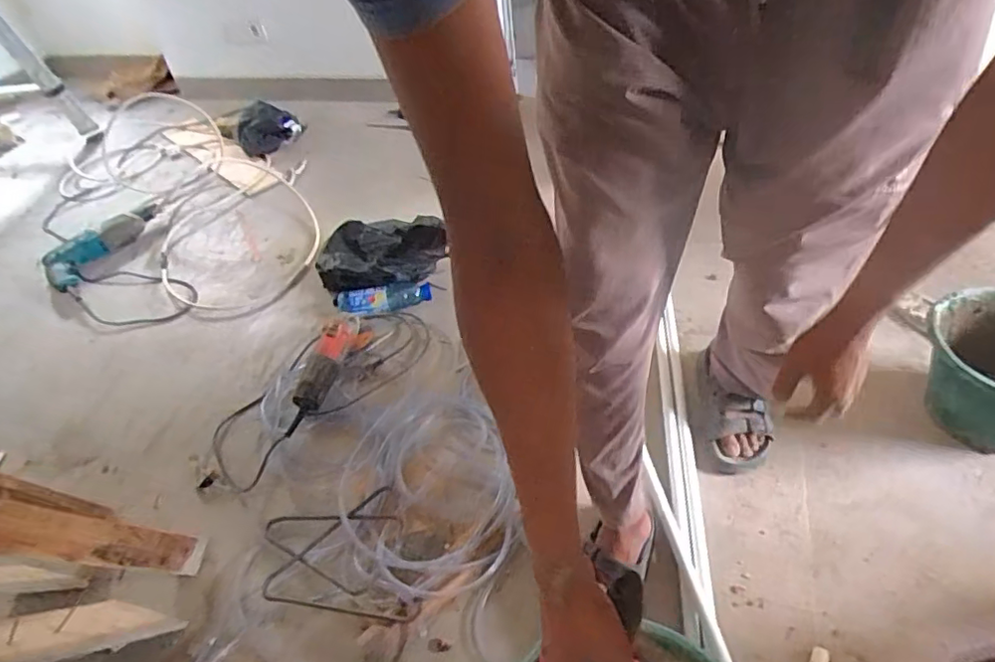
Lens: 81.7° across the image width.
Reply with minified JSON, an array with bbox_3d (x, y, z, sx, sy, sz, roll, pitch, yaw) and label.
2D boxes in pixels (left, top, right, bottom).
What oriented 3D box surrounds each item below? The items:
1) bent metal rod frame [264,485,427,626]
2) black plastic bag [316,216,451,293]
[{"bbox_3d":[-0.255,0.367,0.904,0.221,0.036,0.246,-16,44,-9],"label":"bent metal rod frame"},{"bbox_3d":[-0.276,-0.190,1.381,0.291,0.120,0.175,-25,46,-18],"label":"black plastic bag"}]

